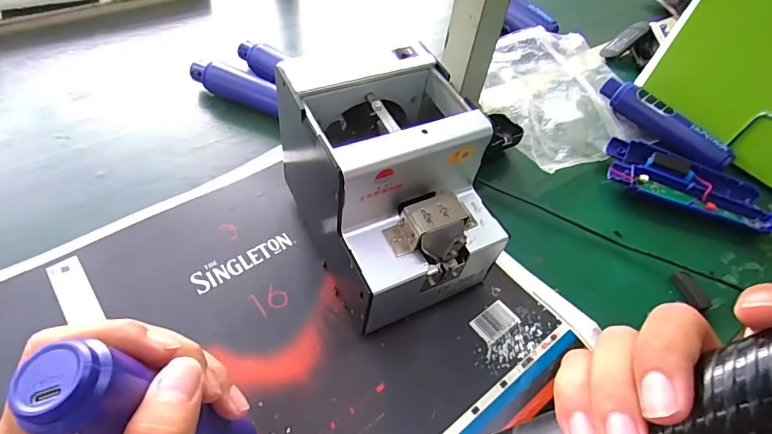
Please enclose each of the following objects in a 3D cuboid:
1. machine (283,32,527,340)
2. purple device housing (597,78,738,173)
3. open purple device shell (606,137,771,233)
[{"bbox_3d":[0.006,-0.024,0.371,0.127,0.148,0.173,-20,57,-21],"label":"machine"},{"bbox_3d":[0.345,-0.120,0.548,0.028,0.034,0.170,-26,60,-25],"label":"purple device housing"},{"bbox_3d":[0.344,-0.034,0.505,0.180,0.027,0.074,26,54,12],"label":"open purple device shell"}]

